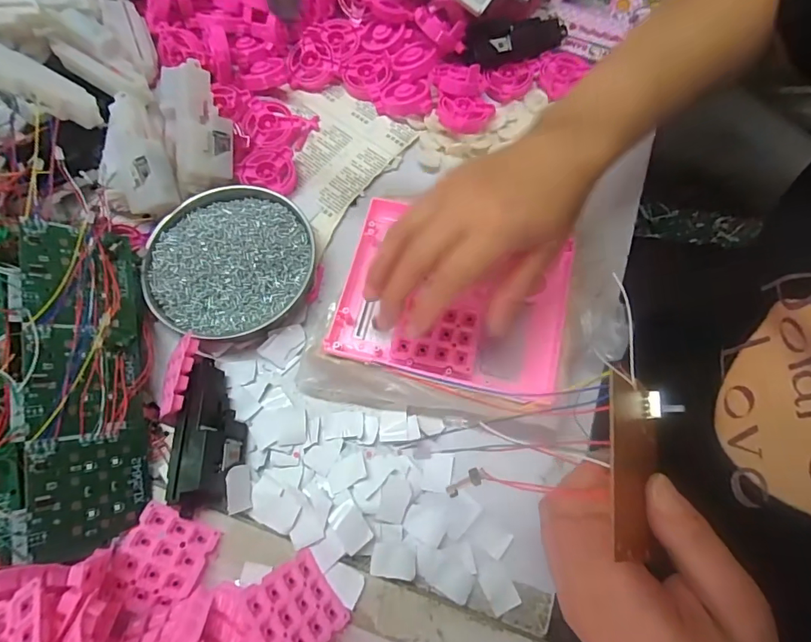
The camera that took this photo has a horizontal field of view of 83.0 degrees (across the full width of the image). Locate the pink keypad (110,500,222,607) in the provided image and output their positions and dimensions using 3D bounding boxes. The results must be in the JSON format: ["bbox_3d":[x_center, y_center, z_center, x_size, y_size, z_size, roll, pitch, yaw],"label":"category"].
[{"bbox_3d":[-0.154,0.150,0.290,0.050,0.006,0.052,31,61,-6],"label":"pink keypad"}]

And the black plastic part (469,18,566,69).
[{"bbox_3d":[0.108,-0.275,0.444,0.097,0.028,0.027,-20,72,-7],"label":"black plastic part"}]

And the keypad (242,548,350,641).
[{"bbox_3d":[-0.065,0.171,0.271,0.004,0.058,0.050,-45,72,22],"label":"keypad"}]

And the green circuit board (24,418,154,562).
[{"bbox_3d":[-0.195,0.107,0.291,0.004,0.074,0.070,-20,80,33],"label":"green circuit board"}]

